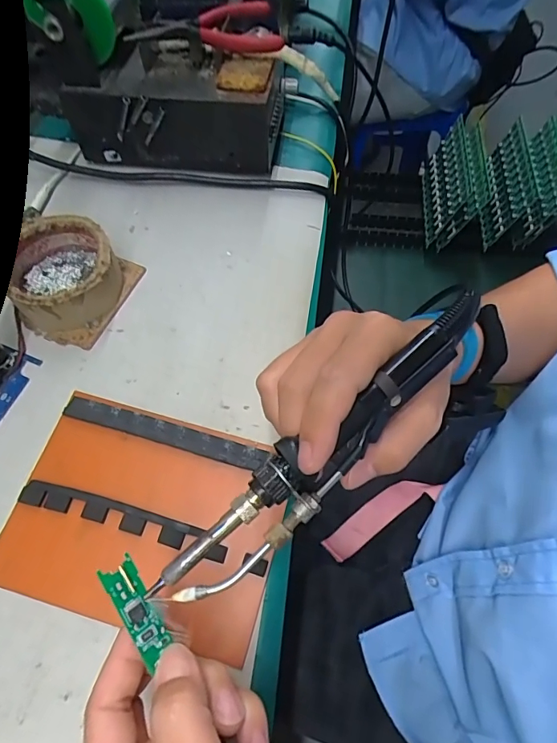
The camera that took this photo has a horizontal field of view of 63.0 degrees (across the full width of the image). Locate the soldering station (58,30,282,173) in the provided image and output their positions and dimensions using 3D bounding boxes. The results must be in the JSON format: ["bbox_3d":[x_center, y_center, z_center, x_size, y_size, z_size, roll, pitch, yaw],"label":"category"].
[{"bbox_3d":[-0.091,-0.234,0.406,0.178,0.082,0.076,7,64,3],"label":"soldering station"}]

